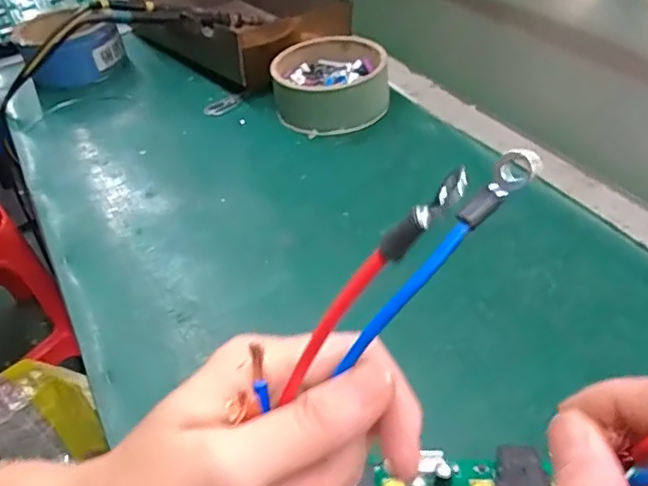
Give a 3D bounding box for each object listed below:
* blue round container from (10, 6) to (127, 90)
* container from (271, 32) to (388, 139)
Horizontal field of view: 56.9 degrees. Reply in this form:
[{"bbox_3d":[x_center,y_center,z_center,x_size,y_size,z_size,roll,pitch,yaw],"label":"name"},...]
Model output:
[{"bbox_3d":[-0.327,-0.254,0.769,0.118,0.079,0.124,-28,45,-22],"label":"blue round container"},{"bbox_3d":[0.006,-0.171,0.647,0.120,0.056,0.121,-12,41,-5],"label":"container"}]

